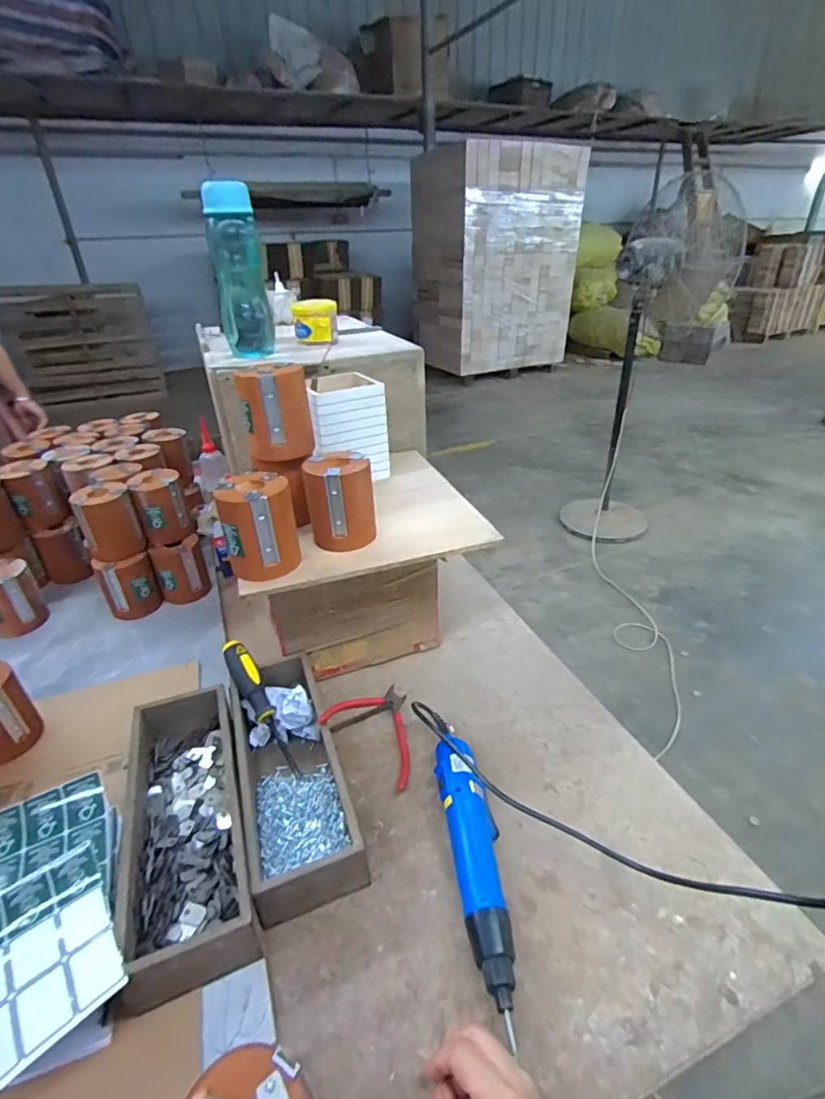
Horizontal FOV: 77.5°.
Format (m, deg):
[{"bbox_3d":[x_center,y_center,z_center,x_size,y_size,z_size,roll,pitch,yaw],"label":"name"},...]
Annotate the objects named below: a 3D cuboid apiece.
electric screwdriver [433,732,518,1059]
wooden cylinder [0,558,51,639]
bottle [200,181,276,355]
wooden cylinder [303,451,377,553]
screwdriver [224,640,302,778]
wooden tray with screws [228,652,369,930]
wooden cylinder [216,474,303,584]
[{"bbox_3d":[0.064,0.293,0.486,0.049,0.044,0.240,-8,32,-6],"label":"electric screwdriver"},{"bbox_3d":[-0.640,0.076,0.815,0.071,0.097,0.083,25,40,36],"label":"wooden cylinder"},{"bbox_3d":[-0.266,-0.422,0.788,0.076,0.229,0.055,-12,32,-11],"label":"bottle"},{"bbox_3d":[-0.087,-0.060,0.626,0.081,0.099,0.069,-7,32,-8],"label":"wooden cylinder"},{"bbox_3d":[-0.182,0.188,0.619,0.030,0.025,0.180,-24,68,-28],"label":"screwdriver"},{"bbox_3d":[-0.136,0.239,0.567,0.100,0.069,0.279,-15,33,-16],"label":"wooden tray with screws"},{"bbox_3d":[-0.172,-0.026,0.578,0.081,0.098,0.074,-12,33,-16],"label":"wooden cylinder"}]

